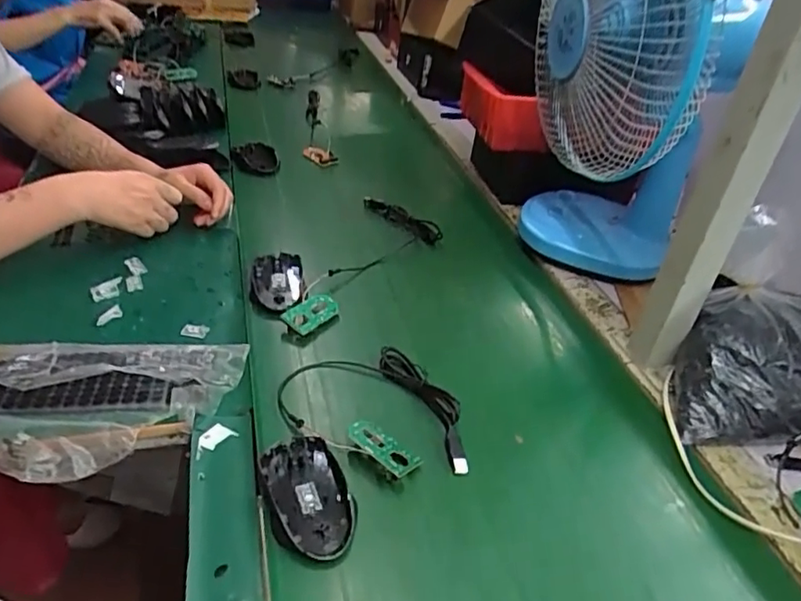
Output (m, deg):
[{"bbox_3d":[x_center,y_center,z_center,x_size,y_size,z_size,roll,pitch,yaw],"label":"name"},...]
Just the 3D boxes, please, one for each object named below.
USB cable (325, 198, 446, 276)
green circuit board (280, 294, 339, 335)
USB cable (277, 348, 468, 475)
[{"bbox_3d":[-0.009,-0.086,0.810,0.125,0.033,0.220,10,35,3],"label":"USB cable"},{"bbox_3d":[-0.099,0.014,0.660,0.034,0.006,0.061,47,51,10],"label":"green circuit board"},{"bbox_3d":[-0.020,0.090,0.568,0.187,0.026,0.119,13,35,8],"label":"USB cable"}]

